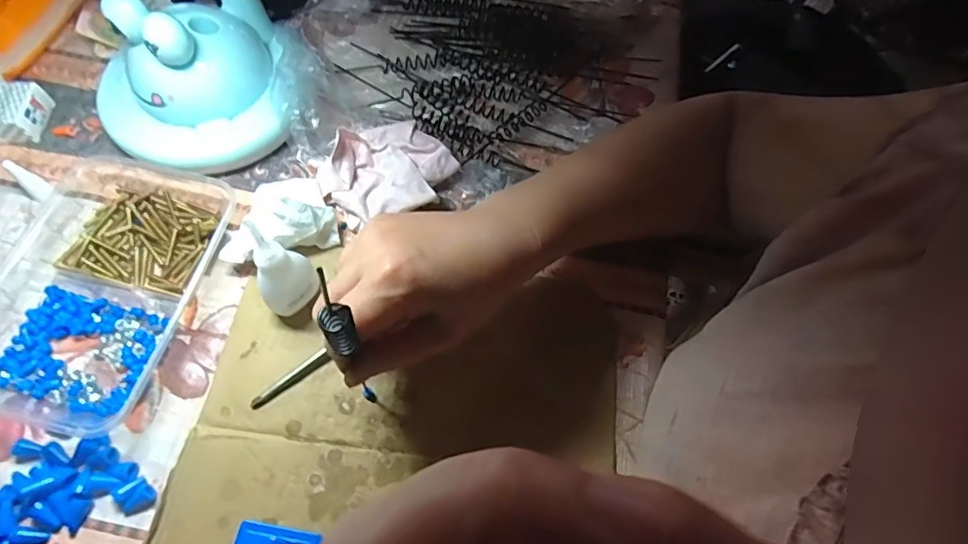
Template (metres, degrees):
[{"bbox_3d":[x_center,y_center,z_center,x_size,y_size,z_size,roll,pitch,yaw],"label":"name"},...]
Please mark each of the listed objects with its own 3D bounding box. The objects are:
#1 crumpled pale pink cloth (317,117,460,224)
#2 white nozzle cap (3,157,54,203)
[{"bbox_3d":[-0.069,-0.072,0.372,0.092,0.029,0.069,-18,67,-12],"label":"crumpled pale pink cloth"},{"bbox_3d":[-0.307,-0.063,0.355,0.011,0.031,0.012,34,67,12],"label":"white nozzle cap"}]

